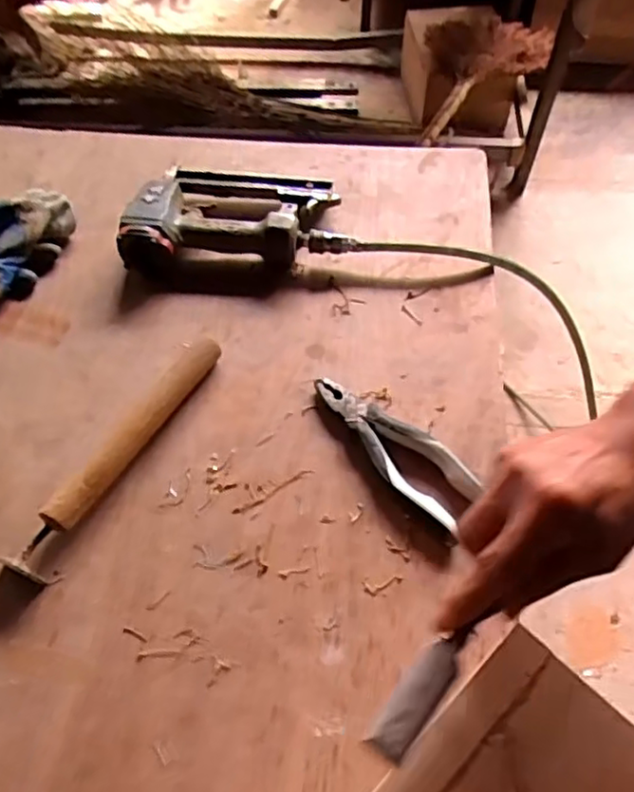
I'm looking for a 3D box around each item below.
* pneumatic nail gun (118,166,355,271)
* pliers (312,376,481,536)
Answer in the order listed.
[{"bbox_3d":[-0.081,-0.203,0.752,0.246,0.051,0.170,8,56,7],"label":"pneumatic nail gun"},{"bbox_3d":[0.063,0.044,0.592,0.057,0.026,0.183,-38,63,-23],"label":"pliers"}]

